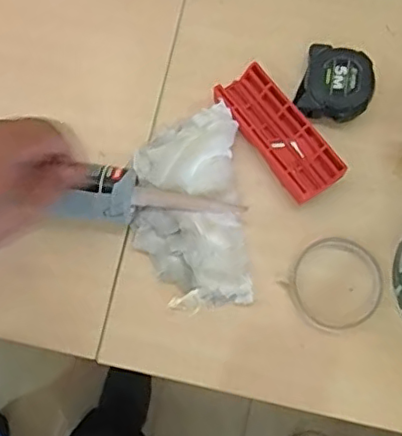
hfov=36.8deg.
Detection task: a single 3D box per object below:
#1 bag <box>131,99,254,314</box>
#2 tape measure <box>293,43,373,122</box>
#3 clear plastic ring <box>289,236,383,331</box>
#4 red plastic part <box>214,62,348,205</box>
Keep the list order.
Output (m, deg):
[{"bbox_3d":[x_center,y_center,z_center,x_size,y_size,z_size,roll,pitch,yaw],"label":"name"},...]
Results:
[{"bbox_3d":[-0.013,-0.008,0.564,0.106,0.044,0.182,-5,79,0],"label":"bag"},{"bbox_3d":[0.129,-0.125,0.585,0.066,0.041,0.065,17,80,4],"label":"tape measure"},{"bbox_3d":[0.126,0.061,0.565,0.084,0.011,0.080,0,79,1],"label":"clear plastic ring"},{"bbox_3d":[0.073,-0.079,0.579,0.055,0.042,0.137,-35,80,-6],"label":"red plastic part"}]

